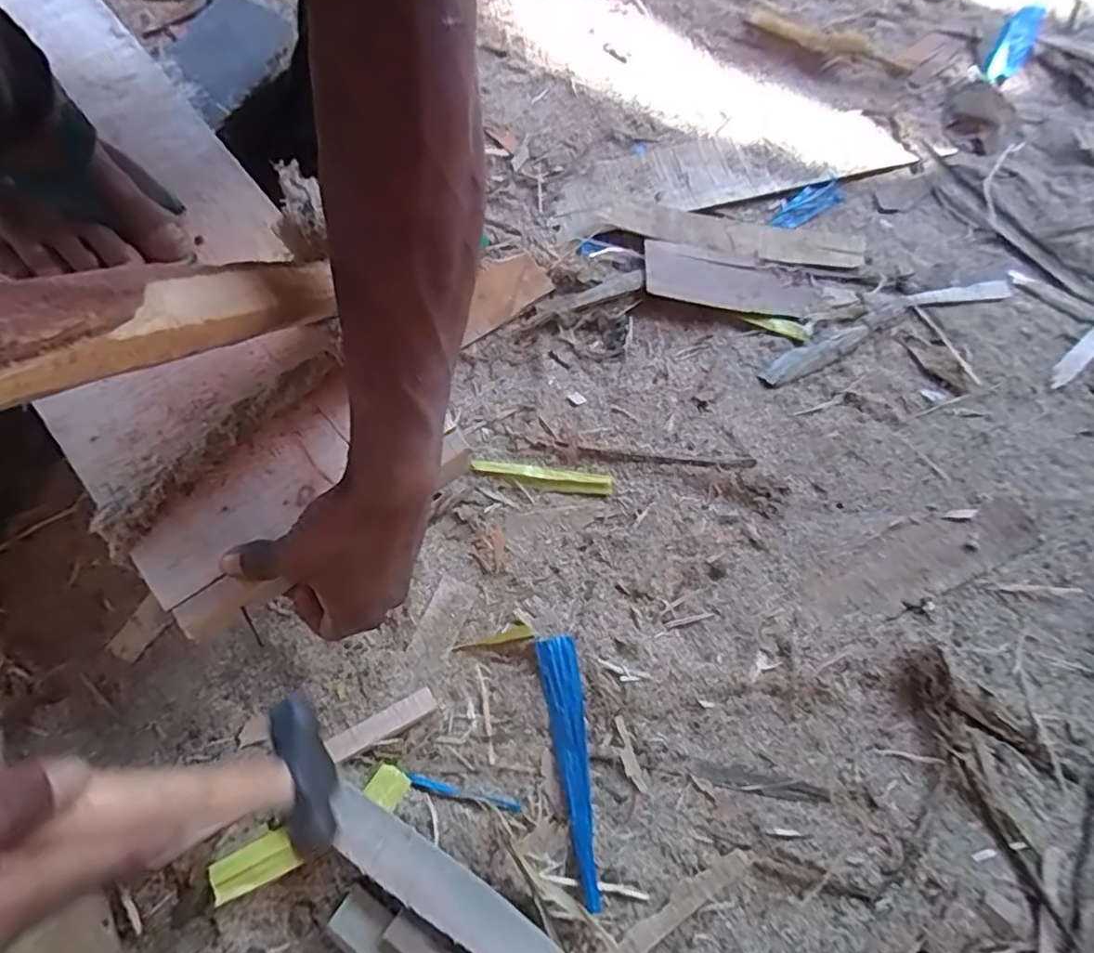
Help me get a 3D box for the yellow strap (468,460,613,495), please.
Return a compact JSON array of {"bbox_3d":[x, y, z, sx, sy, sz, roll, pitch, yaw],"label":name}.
[{"bbox_3d":[-0.004,0.000,0.544,0.120,0.004,0.017,9,70,0],"label":"yellow strap"}]

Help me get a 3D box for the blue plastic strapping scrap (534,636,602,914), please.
[{"bbox_3d":[0.020,0.208,0.455,0.028,0.014,0.176,-9,68,-4],"label":"blue plastic strapping scrap"}]

